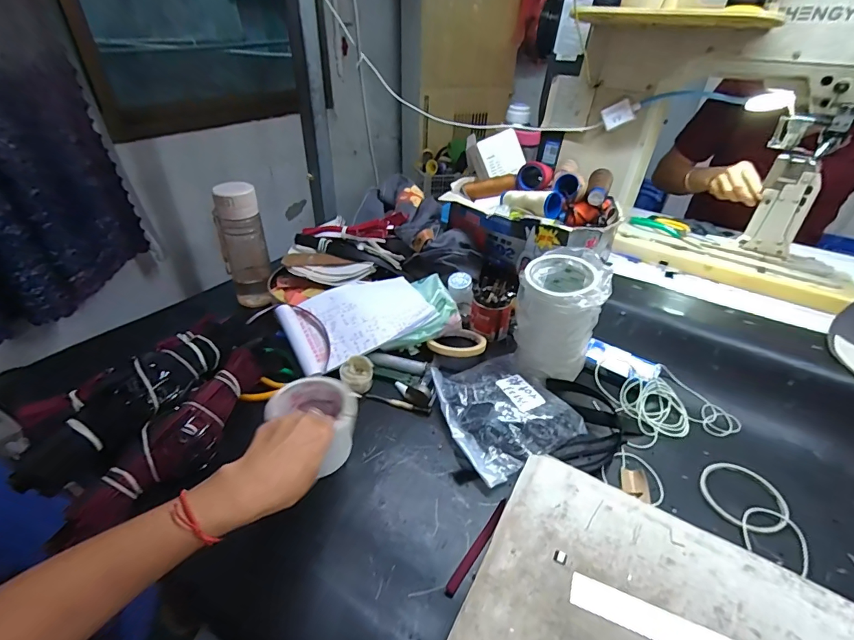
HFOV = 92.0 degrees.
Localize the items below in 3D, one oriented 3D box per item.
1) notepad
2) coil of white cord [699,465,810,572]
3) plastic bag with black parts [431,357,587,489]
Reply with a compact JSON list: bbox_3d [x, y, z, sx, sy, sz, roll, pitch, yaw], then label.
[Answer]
[{"bbox_3d":[-0.110,-0.003,0.651,0.216,0.037,0.142,-22,44,-24],"label":"notepad"},{"bbox_3d":[0.361,0.197,0.469,0.090,0.005,0.083,1,35,-1],"label":"coil of white cord"},{"bbox_3d":[0.100,0.113,0.548,0.160,0.033,0.166,-16,38,-24],"label":"plastic bag with black parts"}]

